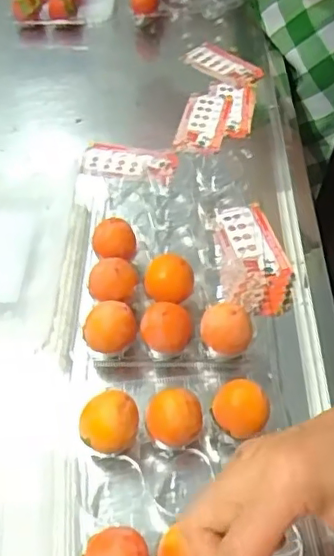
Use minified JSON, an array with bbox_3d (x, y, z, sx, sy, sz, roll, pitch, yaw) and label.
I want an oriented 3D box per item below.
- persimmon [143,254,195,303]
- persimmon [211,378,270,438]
[{"bbox_3d":[0.002,0.004,0.475,0.039,0.033,0.035,2,53,-1],"label":"persimmon"},{"bbox_3d":[0.050,0.090,0.405,0.038,0.029,0.034,18,55,11],"label":"persimmon"}]

